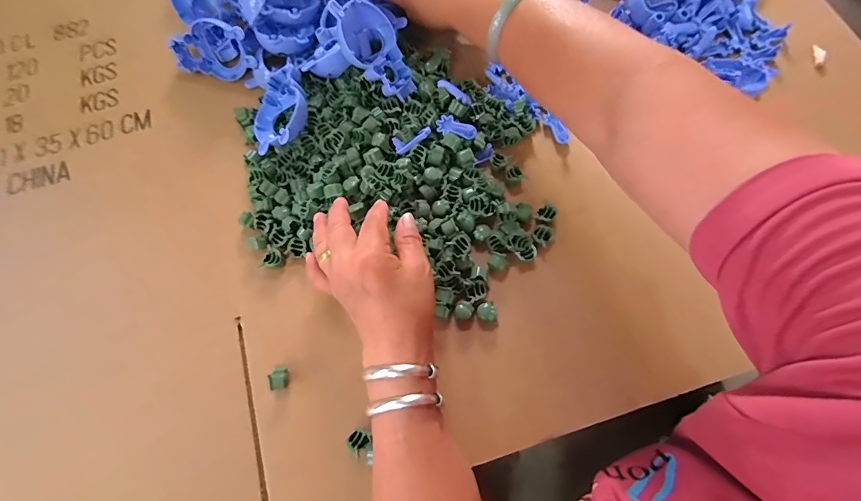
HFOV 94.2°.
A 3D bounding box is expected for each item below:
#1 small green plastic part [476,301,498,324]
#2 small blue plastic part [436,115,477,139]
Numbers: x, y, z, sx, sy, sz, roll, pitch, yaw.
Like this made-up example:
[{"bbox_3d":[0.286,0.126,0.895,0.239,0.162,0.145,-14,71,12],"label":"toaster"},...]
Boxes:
[{"bbox_3d":[0.049,0.055,0.352,0.017,0.010,0.019,-10,70,-2],"label":"small green plastic part"},{"bbox_3d":[0.025,-0.120,0.393,0.040,0.008,0.019,28,74,11],"label":"small blue plastic part"}]

